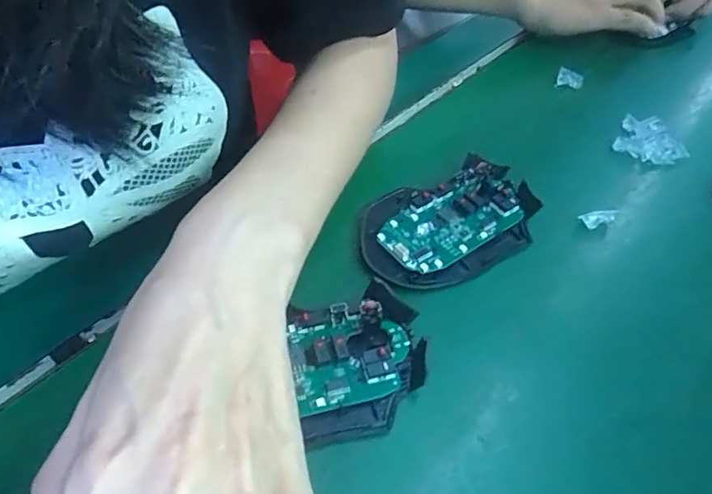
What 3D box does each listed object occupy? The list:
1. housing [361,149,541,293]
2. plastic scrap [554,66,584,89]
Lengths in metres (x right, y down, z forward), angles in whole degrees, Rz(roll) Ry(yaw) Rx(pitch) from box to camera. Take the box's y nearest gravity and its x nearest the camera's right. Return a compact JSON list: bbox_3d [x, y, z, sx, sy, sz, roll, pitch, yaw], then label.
[{"bbox_3d":[0.055,-0.015,0.288,0.114,0.025,0.071,-27,56,-25],"label":"housing"},{"bbox_3d":[0.180,-0.141,0.409,0.022,0.018,0.011,23,51,18],"label":"plastic scrap"}]

